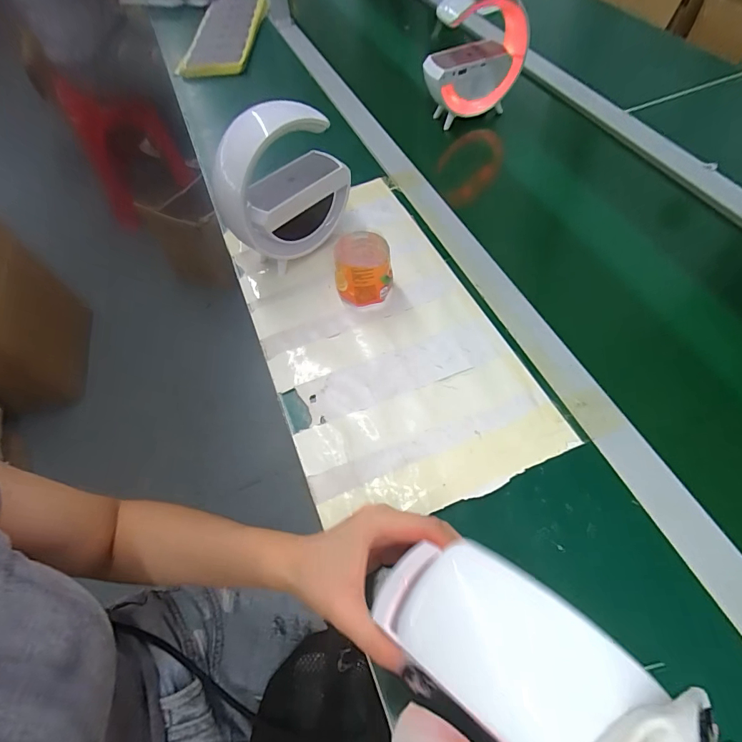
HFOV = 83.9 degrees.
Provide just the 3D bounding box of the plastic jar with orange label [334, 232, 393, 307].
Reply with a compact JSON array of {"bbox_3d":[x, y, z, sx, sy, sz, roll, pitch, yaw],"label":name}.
[{"bbox_3d":[-0.008,-0.111,0.456,0.061,0.061,0.065,-3,57,1],"label":"plastic jar with orange label"}]

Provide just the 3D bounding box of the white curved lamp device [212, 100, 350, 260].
[{"bbox_3d":[-0.106,-0.206,0.470,0.137,0.148,0.092,-36,62,-18],"label":"white curved lamp device"}]

